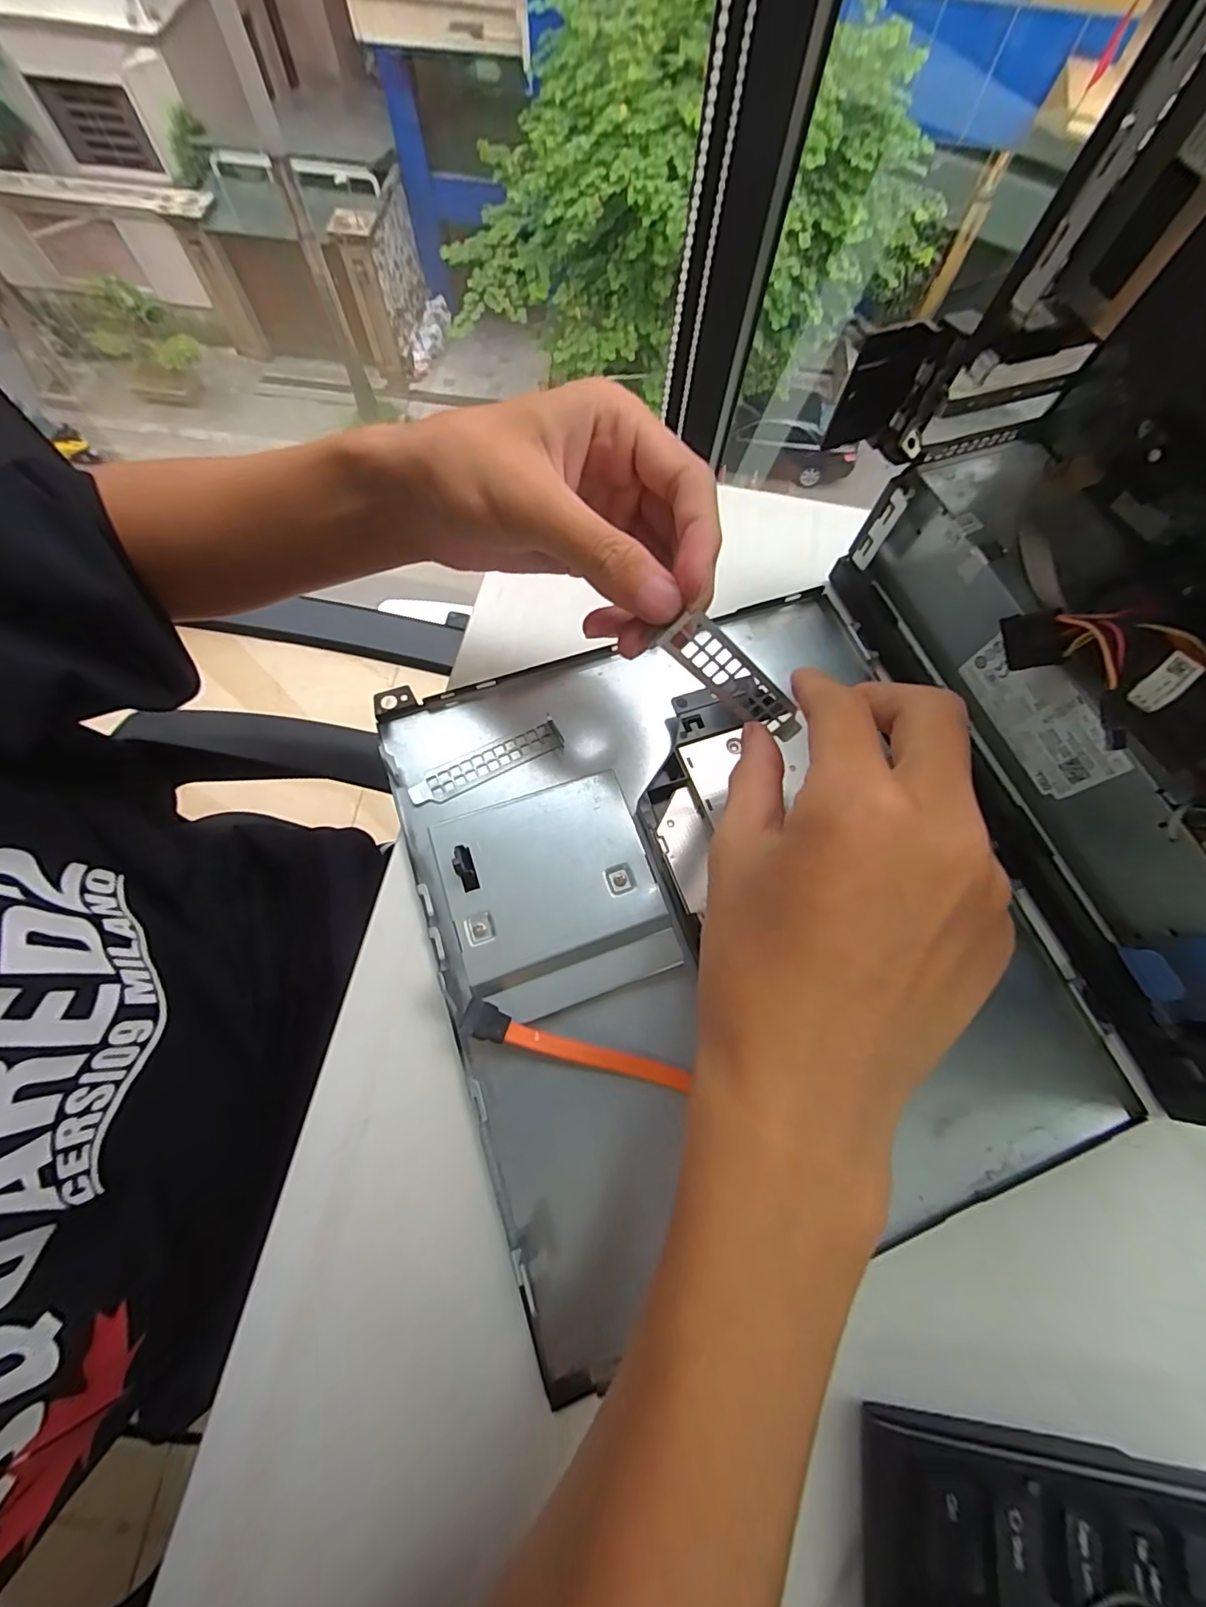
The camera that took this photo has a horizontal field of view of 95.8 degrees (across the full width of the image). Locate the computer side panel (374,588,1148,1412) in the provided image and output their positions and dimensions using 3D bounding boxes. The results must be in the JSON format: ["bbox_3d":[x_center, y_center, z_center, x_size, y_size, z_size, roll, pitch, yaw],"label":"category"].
[{"bbox_3d":[0.056,0.041,0.253,0.266,0.020,0.295,-17,72,-7],"label":"computer side panel"}]

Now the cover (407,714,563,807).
[{"bbox_3d":[-0.060,-0.020,0.283,0.081,0.004,0.019,-29,74,-11],"label":"cover"}]

